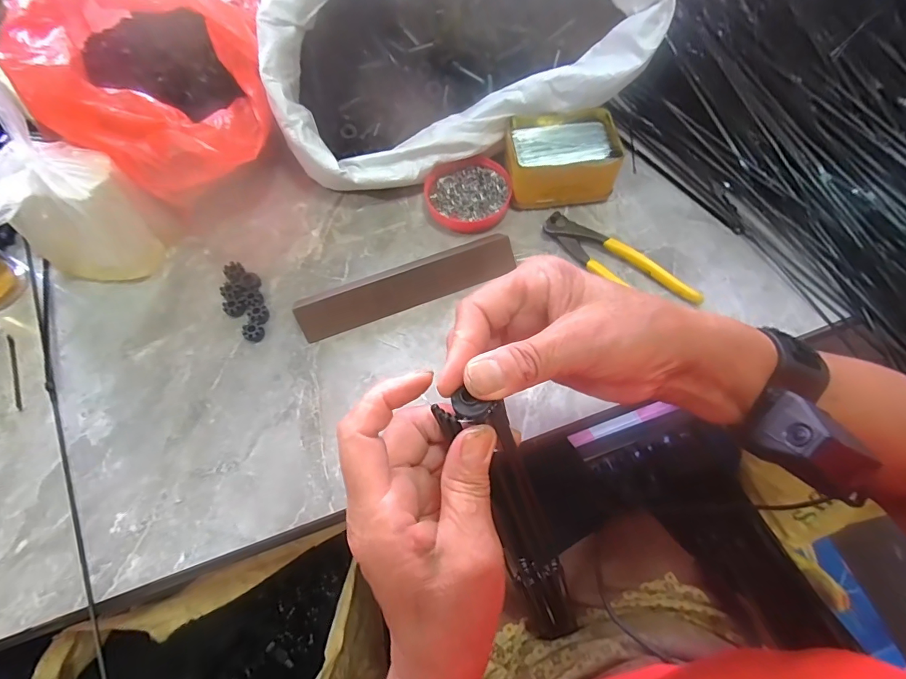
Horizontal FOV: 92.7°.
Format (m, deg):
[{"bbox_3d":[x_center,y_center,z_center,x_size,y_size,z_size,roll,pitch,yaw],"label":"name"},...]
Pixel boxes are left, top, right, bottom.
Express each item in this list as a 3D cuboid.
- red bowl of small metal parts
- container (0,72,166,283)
[{"bbox_3d":[0.017,-0.157,0.468,0.090,0.028,0.085,-1,65,1],"label":"red bowl of small metal parts"},{"bbox_3d":[-0.356,-0.128,0.391,0.093,0.169,0.114,40,72,17],"label":"container"}]

